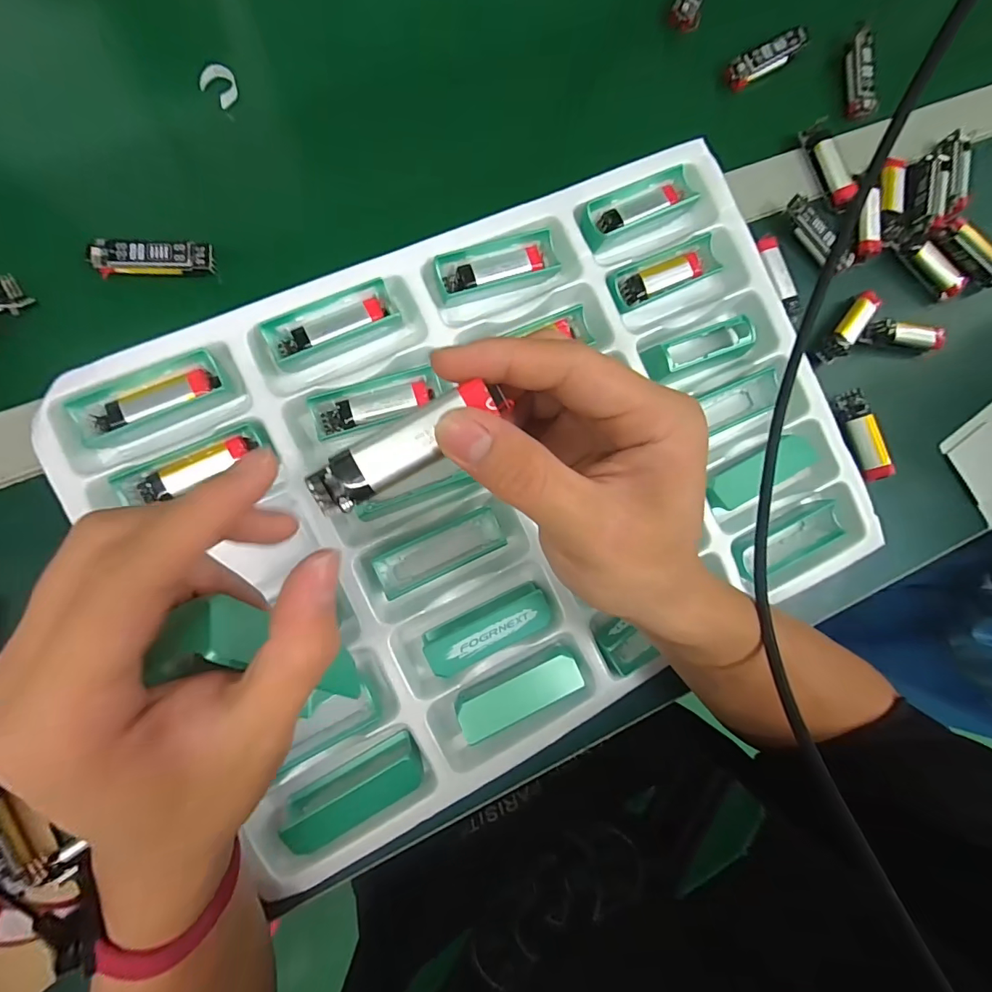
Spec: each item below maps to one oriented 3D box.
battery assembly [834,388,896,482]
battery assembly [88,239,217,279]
[{"bbox_3d":[0.278,-0.046,0.347,0.012,0.022,0.069,-14,90,-10],"label":"battery assembly"},{"bbox_3d":[-0.208,-0.144,0.279,0.067,0.010,0.019,0,87,-10],"label":"battery assembly"}]

